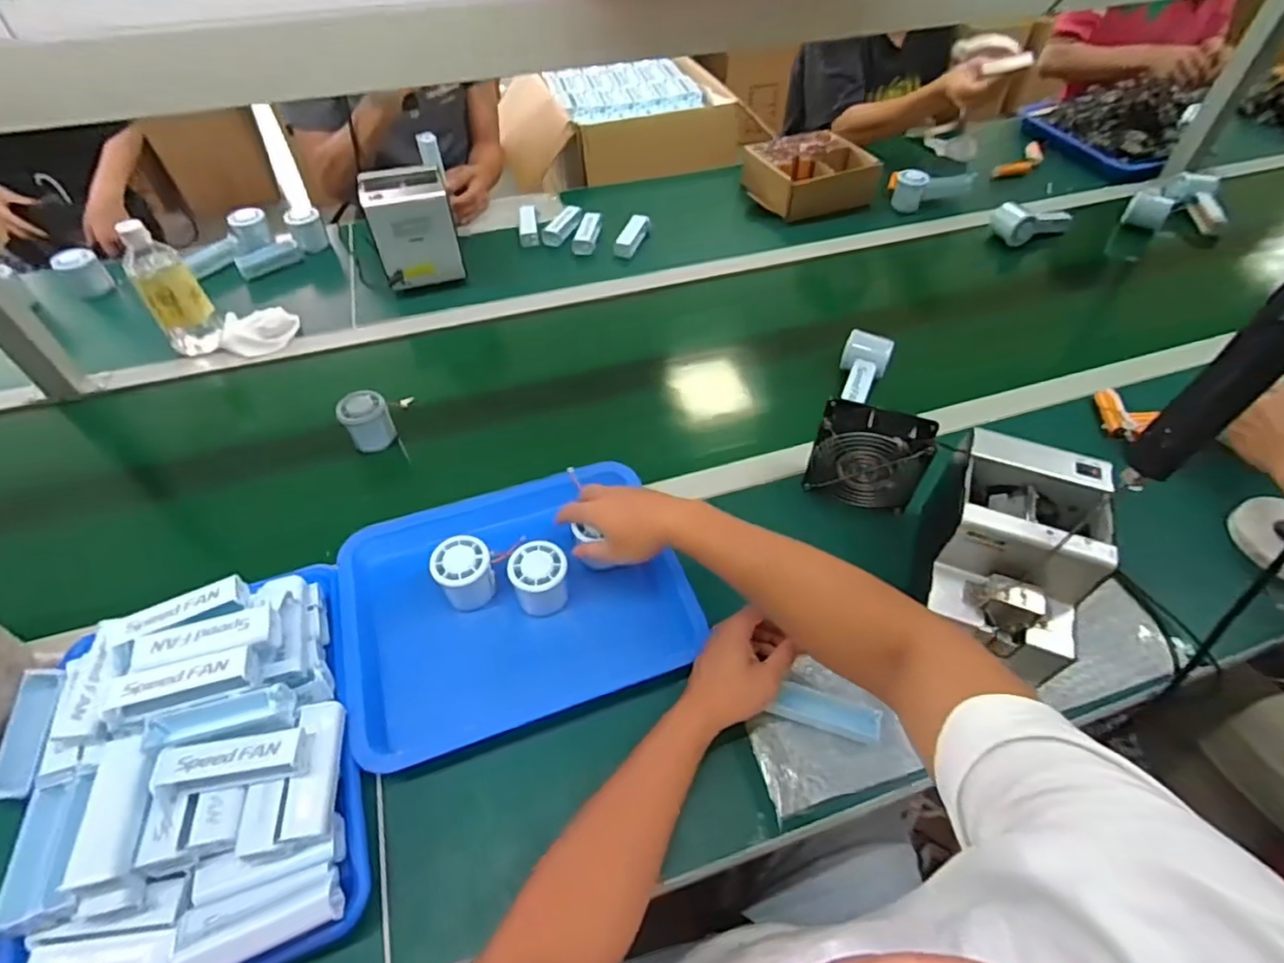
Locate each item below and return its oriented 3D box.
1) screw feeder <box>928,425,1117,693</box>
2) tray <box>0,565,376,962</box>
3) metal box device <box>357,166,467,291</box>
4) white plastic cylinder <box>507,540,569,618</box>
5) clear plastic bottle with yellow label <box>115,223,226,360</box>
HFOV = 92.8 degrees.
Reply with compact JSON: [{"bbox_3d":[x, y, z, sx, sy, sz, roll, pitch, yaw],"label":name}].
[{"bbox_3d":[0.343,0.073,0.573,0.120,0.141,0.160,16,51,14],"label":"screw feeder"},{"bbox_3d":[-0.381,0.233,0.493,0.262,0.112,0.321,-17,51,-14],"label":"tray"},{"bbox_3d":[-0.371,-0.412,1.001,0.125,0.143,0.138,-15,51,-12],"label":"metal box device"},{"bbox_3d":[-0.104,0.103,0.628,0.056,0.068,0.053,0,49,0],"label":"white plastic cylinder"},{"bbox_3d":[-0.665,-0.262,0.870,0.075,0.193,0.054,-34,57,-25],"label":"clear plastic bottle with yellow label"}]

